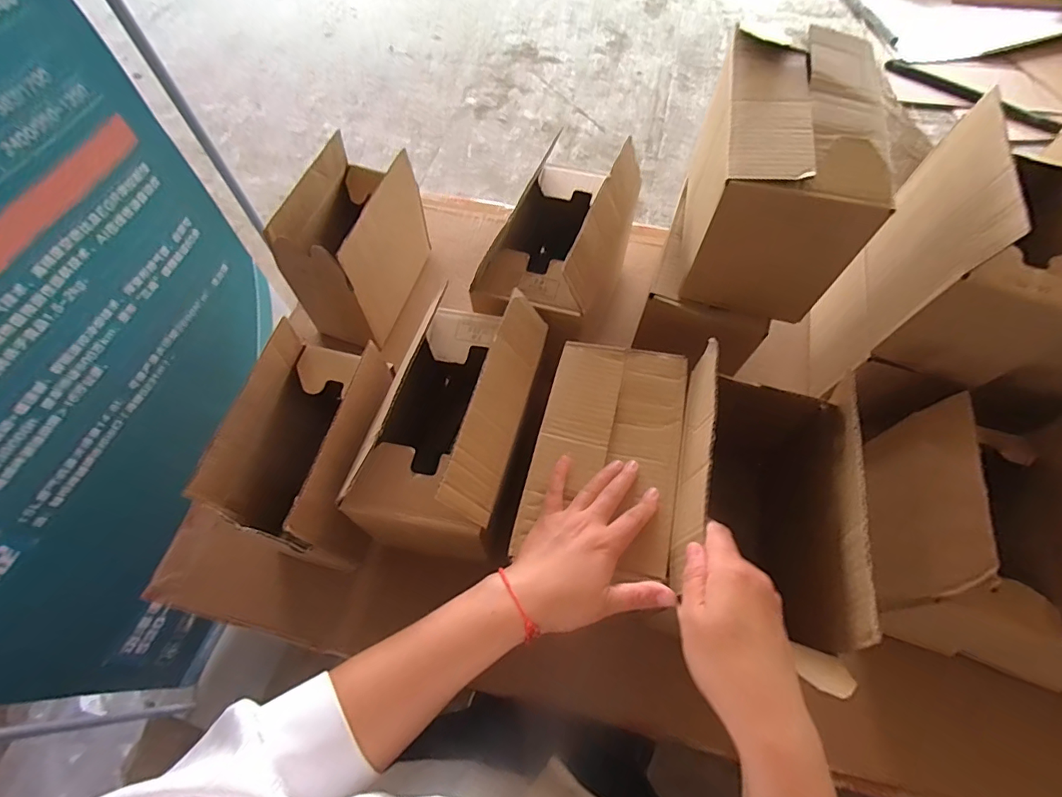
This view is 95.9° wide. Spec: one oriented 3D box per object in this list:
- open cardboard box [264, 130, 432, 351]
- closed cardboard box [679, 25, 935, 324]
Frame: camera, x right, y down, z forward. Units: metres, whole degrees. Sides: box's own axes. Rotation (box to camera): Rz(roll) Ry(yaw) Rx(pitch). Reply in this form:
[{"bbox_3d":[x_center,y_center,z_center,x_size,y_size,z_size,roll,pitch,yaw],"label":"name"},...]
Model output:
[{"bbox_3d":[-0.231,-0.203,0.645,0.106,0.178,0.209,16,64,8],"label":"open cardboard box"},{"bbox_3d":[0.246,-0.226,0.496,0.140,0.168,0.219,10,63,5],"label":"closed cardboard box"}]

